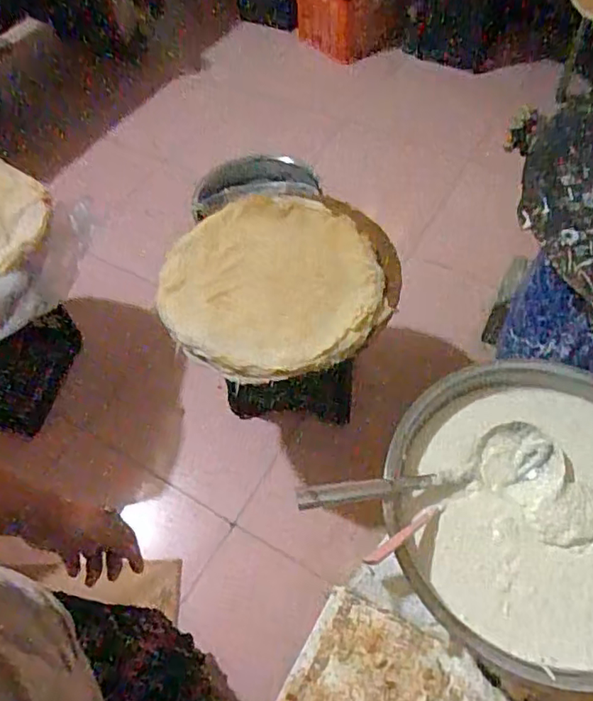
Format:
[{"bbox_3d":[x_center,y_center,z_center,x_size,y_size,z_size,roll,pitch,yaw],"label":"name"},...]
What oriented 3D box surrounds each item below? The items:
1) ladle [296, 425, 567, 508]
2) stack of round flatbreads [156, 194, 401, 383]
[{"bbox_3d":[0.177,0.150,0.733,0.345,0.080,0.117,-4,57,1],"label":"ladle"},{"bbox_3d":[-0.036,-0.125,1.123,0.479,0.126,0.401,-17,58,-7],"label":"stack of round flatbreads"}]

